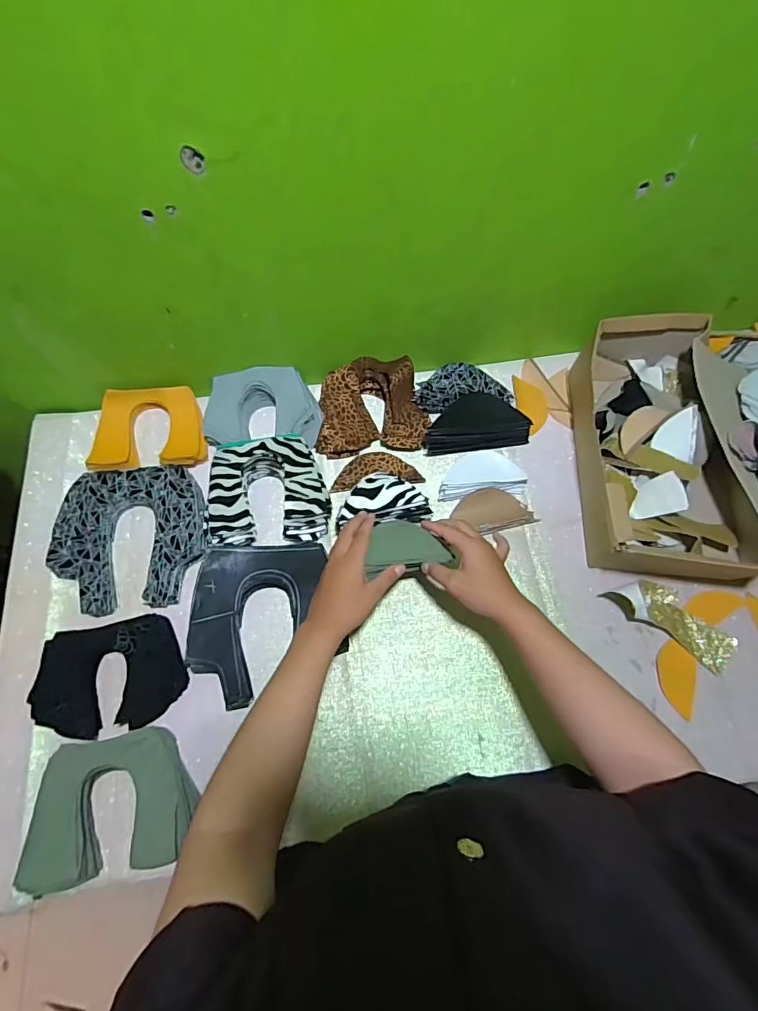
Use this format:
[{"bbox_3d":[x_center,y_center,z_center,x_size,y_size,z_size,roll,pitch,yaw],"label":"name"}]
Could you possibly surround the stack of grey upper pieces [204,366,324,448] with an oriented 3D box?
[{"bbox_3d":[-0.170,-0.143,0.697,0.166,0.042,0.111,-1,67,0],"label":"stack of grey upper pieces"}]

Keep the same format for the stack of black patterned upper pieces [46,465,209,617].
[{"bbox_3d":[-0.328,0.041,0.635,0.198,0.029,0.187,-6,68,-2],"label":"stack of black patterned upper pieces"}]

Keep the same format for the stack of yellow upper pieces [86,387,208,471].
[{"bbox_3d":[-0.330,-0.112,0.690,0.157,0.028,0.124,-3,67,-1],"label":"stack of yellow upper pieces"}]

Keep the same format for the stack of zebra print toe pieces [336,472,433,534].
[{"bbox_3d":[0.004,-0.004,0.630,0.120,0.062,0.058,-8,68,-3],"label":"stack of zebra print toe pieces"}]

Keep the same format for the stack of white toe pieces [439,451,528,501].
[{"bbox_3d":[0.145,-0.045,0.670,0.118,0.019,0.071,-2,67,-1],"label":"stack of white toe pieces"}]

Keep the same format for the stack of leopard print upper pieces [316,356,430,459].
[{"bbox_3d":[-0.011,-0.148,0.696,0.155,0.051,0.132,-5,68,-2],"label":"stack of leopard print upper pieces"}]

